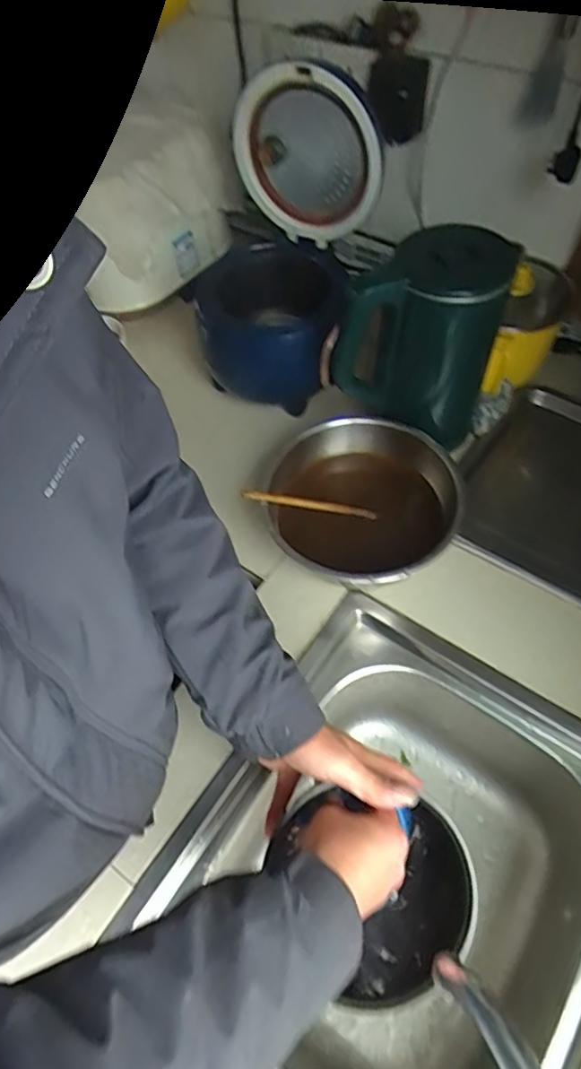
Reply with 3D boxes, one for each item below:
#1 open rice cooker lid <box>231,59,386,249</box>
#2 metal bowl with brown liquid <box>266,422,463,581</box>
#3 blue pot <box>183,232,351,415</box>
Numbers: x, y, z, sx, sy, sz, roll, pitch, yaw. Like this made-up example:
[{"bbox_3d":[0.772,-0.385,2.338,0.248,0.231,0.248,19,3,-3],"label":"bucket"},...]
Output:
[{"bbox_3d":[0.019,-0.490,0.748,0.206,0.191,0.052,34,64,23],"label":"open rice cooker lid"},{"bbox_3d":[0.080,-0.035,0.686,0.207,0.087,0.215,-1,57,2],"label":"metal bowl with brown liquid"},{"bbox_3d":[-0.027,-0.290,0.806,0.195,0.158,0.225,0,57,3],"label":"blue pot"}]

